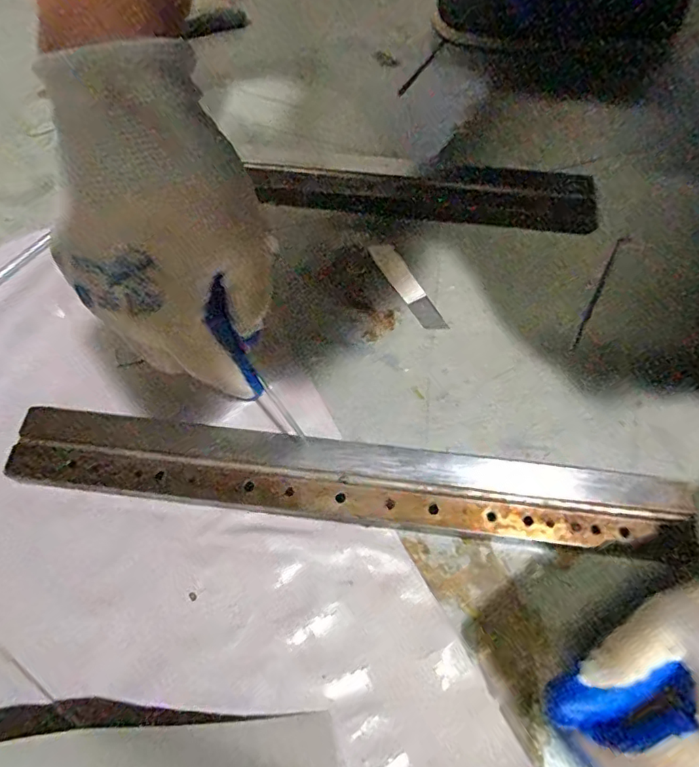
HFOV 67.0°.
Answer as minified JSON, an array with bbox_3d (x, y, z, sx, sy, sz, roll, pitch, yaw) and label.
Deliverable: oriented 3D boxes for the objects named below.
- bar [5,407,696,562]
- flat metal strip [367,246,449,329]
[{"bbox_3d":[-0.003,0.067,0.355,0.440,0.023,0.055,7,65,3],"label":"bar"},{"bbox_3d":[0.048,-0.080,0.439,0.021,0.004,0.091,-29,74,-10],"label":"flat metal strip"}]

